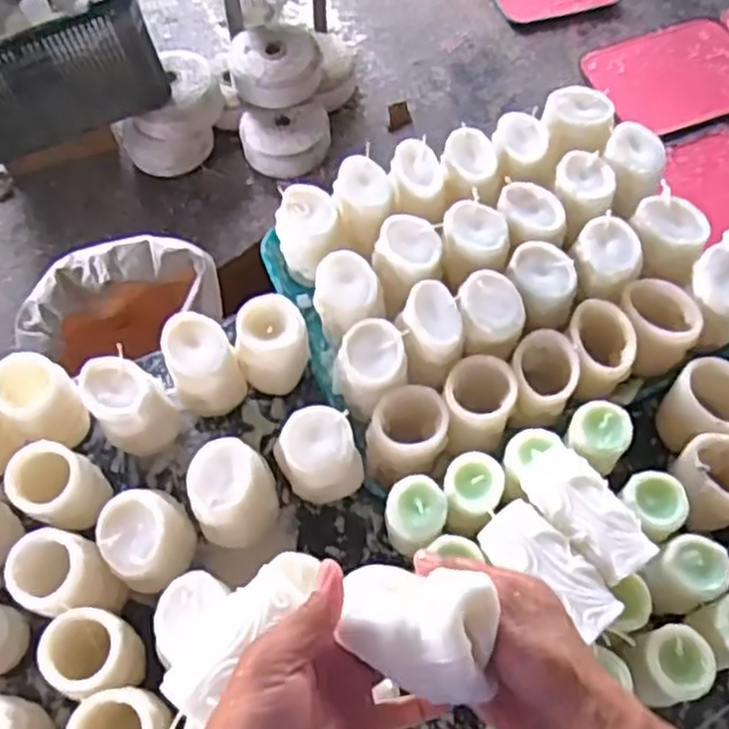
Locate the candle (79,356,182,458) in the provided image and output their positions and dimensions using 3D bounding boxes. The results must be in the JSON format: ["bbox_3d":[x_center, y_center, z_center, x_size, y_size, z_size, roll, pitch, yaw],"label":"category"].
[{"bbox_3d":[-0.218,0.049,0.696,0.079,0.111,0.066,35,69,16],"label":"candle"}]

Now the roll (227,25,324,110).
[{"bbox_3d":[-0.221,-0.717,1.778,0.229,0.119,0.187,8,64,4],"label":"roll"}]

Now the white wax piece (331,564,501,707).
[{"bbox_3d":[0.027,0.140,0.397,0.084,0.042,0.074,11,66,8],"label":"white wax piece"}]

